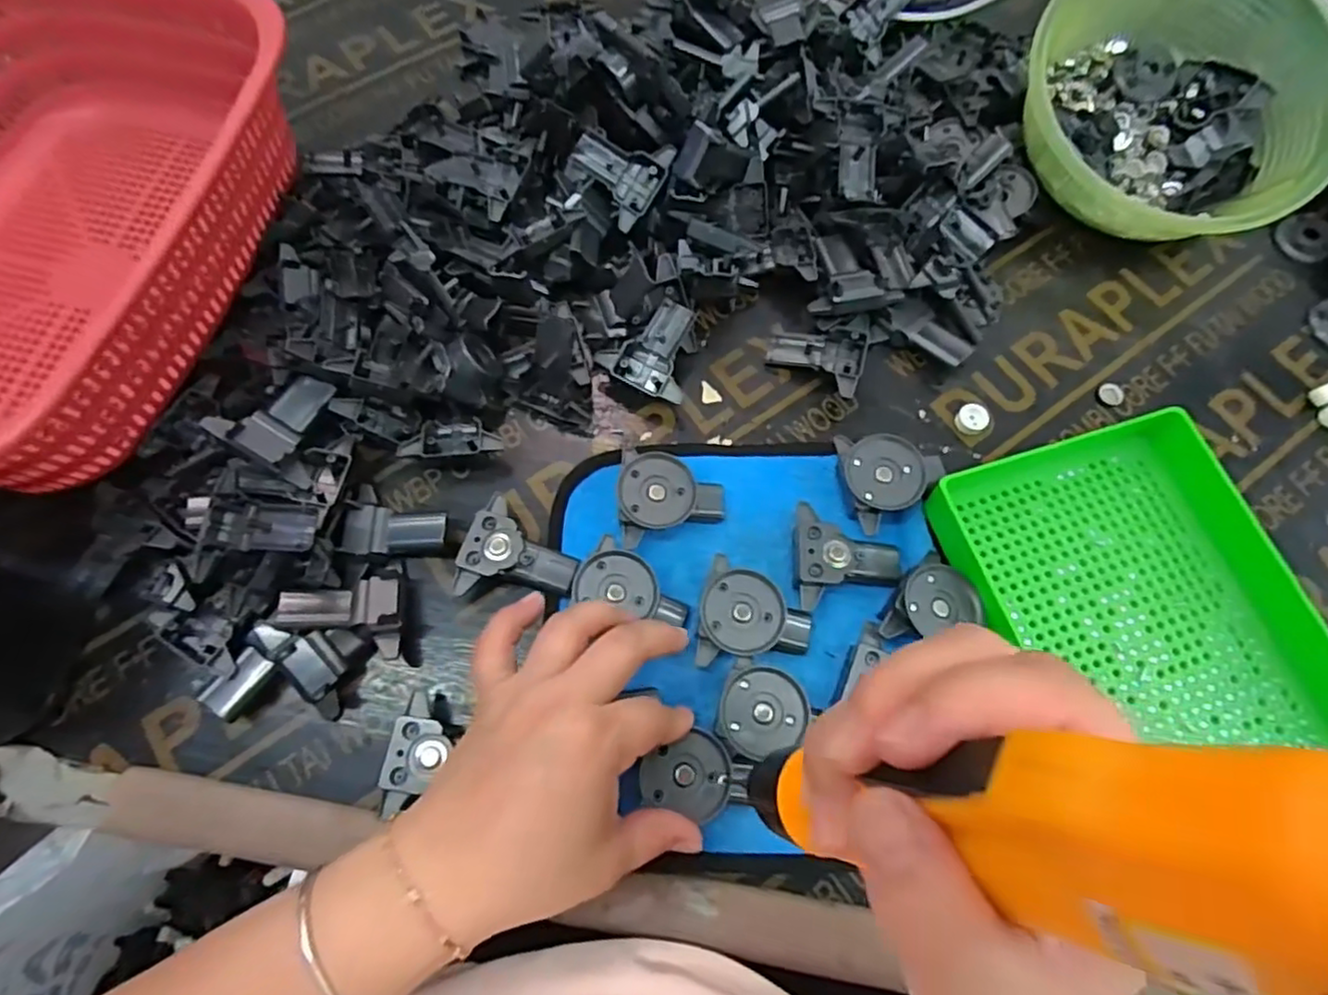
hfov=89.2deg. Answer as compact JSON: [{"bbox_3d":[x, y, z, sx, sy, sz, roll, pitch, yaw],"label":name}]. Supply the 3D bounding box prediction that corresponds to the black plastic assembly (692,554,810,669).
[{"bbox_3d":[0.047,0.061,0.348,0.057,0.024,0.054,6,70,2],"label":"black plastic assembly"}]

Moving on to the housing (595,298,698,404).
[{"bbox_3d":[-0.003,-0.089,0.412,0.052,0.023,0.057,26,72,9],"label":"housing"}]

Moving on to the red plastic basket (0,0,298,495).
[{"bbox_3d":[-0.369,-0.151,0.391,0.248,0.101,0.319,9,70,3],"label":"red plastic basket"}]

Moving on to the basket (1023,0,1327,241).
[{"bbox_3d":[0.330,-0.259,0.439,0.189,0.086,0.171,23,71,8],"label":"basket"}]

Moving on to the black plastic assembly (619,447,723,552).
[{"bbox_3d":[0.005,0.002,0.370,0.057,0.027,0.053,3,69,1],"label":"black plastic assembly"}]

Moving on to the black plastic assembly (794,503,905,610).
[{"bbox_3d":[0.097,0.036,0.358,0.061,0.023,0.053,13,70,5],"label":"black plastic assembly"}]

